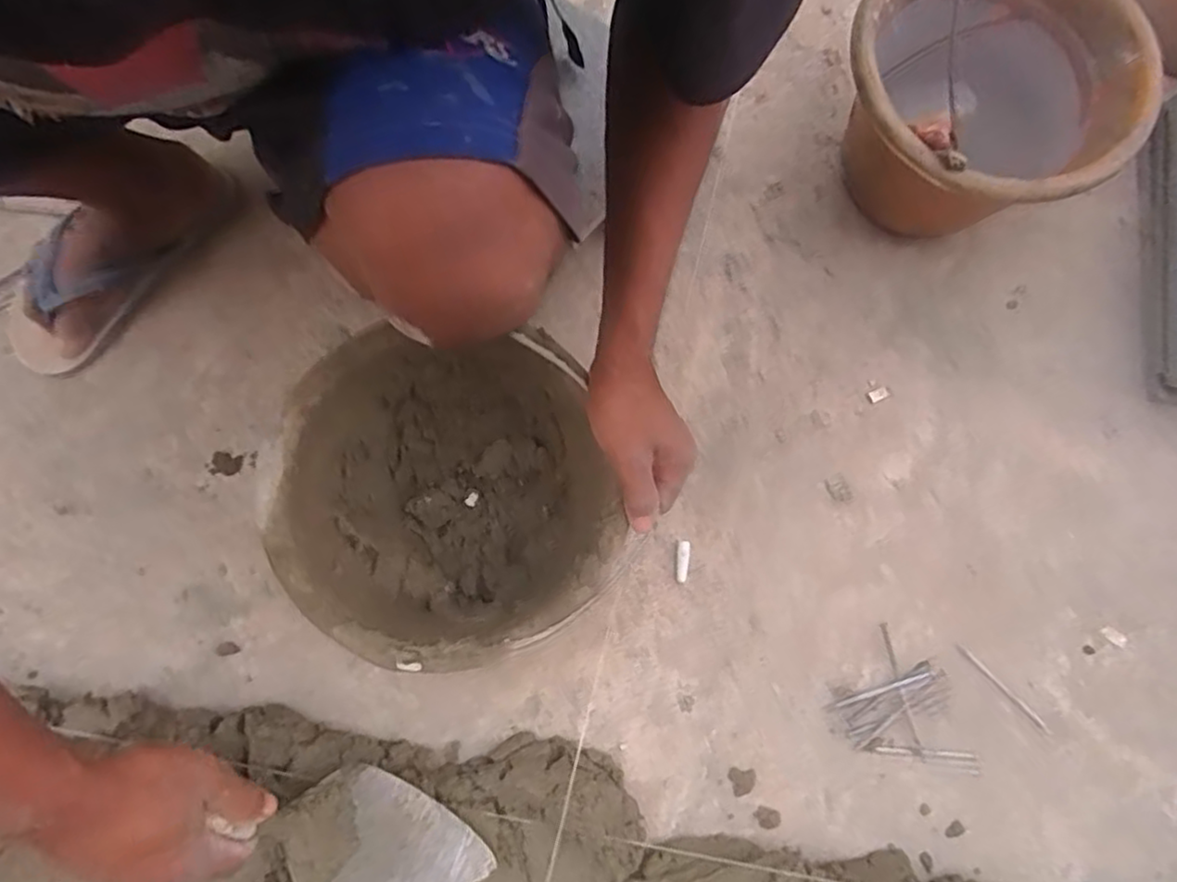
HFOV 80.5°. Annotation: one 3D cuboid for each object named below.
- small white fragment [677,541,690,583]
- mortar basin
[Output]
[{"bbox_3d":[0.087,0.110,0.637,0.011,0.006,0.037,6,78,0],"label":"small white fragment"},{"bbox_3d":[-0.102,0.049,0.559,0.236,0.178,0.228,0,84,0],"label":"mortar basin"}]

